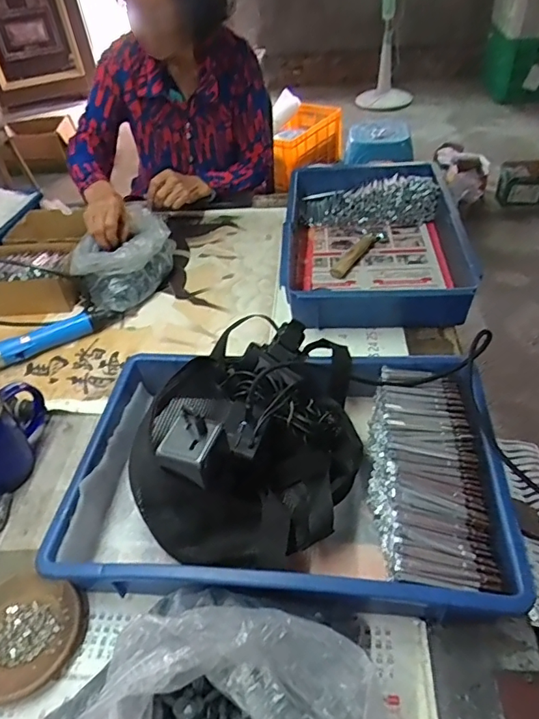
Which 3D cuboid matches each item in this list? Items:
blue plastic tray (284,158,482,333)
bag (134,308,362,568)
[{"bbox_3d":[0.178,-0.223,0.899,0.295,0.100,0.431,0,44,6],"label":"blue plastic tray"},{"bbox_3d":[-0.023,0.077,0.548,0.264,0.120,0.265,-9,44,-4],"label":"bag"}]

